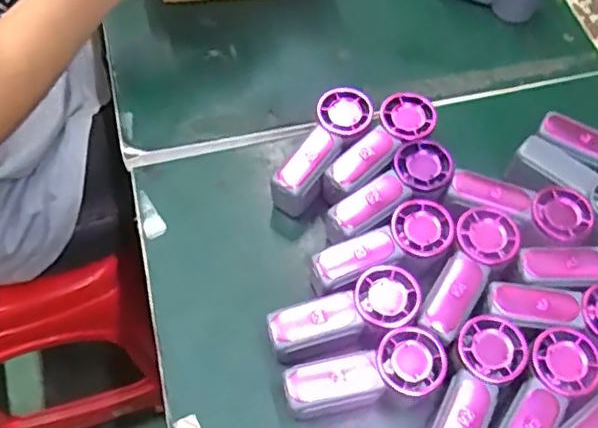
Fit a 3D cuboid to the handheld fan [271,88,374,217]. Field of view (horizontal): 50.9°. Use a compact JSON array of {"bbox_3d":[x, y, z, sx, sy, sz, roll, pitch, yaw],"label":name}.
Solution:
[{"bbox_3d":[0.016,-0.045,0.445,0.035,0.031,0.097,31,79,15],"label":"handheld fan"}]

